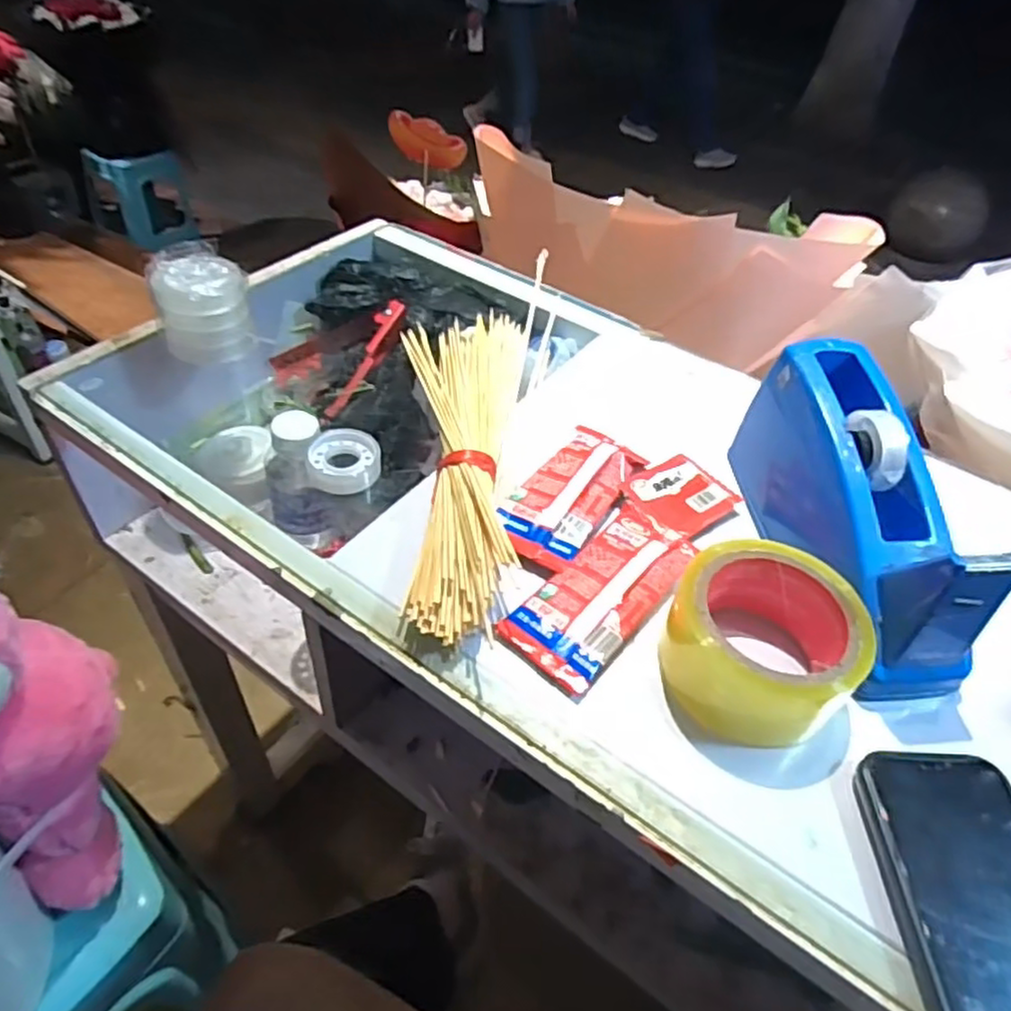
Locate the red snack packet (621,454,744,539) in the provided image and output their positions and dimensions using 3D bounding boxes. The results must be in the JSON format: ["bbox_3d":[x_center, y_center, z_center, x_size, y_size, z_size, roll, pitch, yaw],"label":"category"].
[{"bbox_3d":[0.121,-0.008,0.499,0.066,0.007,0.059,-29,56,-29],"label":"red snack packet"}]

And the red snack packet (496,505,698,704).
[{"bbox_3d":[0.059,0.052,0.435,0.060,0.018,0.135,32,51,23],"label":"red snack packet"}]

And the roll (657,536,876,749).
[{"bbox_3d":[0.140,0.075,0.394,0.099,0.056,0.093,3,46,-3],"label":"roll"}]

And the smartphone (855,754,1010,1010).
[{"bbox_3d":[0.217,0.191,0.317,0.076,0.016,0.157,4,46,-3],"label":"smartphone"}]

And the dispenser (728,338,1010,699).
[{"bbox_3d":[0.217,0.003,0.441,0.064,0.106,0.212,-3,47,-9],"label":"dispenser"}]

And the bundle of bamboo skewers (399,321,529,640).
[{"bbox_3d":[-0.031,-0.045,0.509,0.096,0.035,0.336,3,46,-4],"label":"bundle of bamboo skewers"}]

